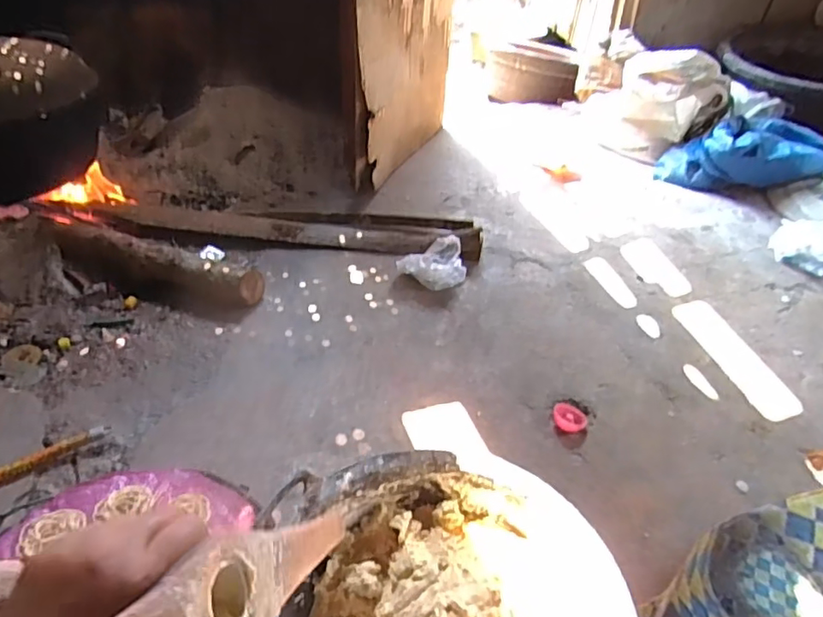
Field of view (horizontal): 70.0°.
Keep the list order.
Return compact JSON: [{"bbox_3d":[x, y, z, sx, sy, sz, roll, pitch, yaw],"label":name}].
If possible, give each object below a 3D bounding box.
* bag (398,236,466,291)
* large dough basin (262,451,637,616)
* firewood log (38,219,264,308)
[{"bbox_3d":[0.054,-0.109,1.417,0.154,0.071,0.099,-16,42,-23],"label":"bag"},{"bbox_3d":[0.034,0.368,0.692,0.412,0.154,0.415,-18,43,-26],"label":"large dough basin"},{"bbox_3d":[-0.614,-0.110,1.353,0.558,0.103,0.084,13,39,12],"label":"firewood log"}]

